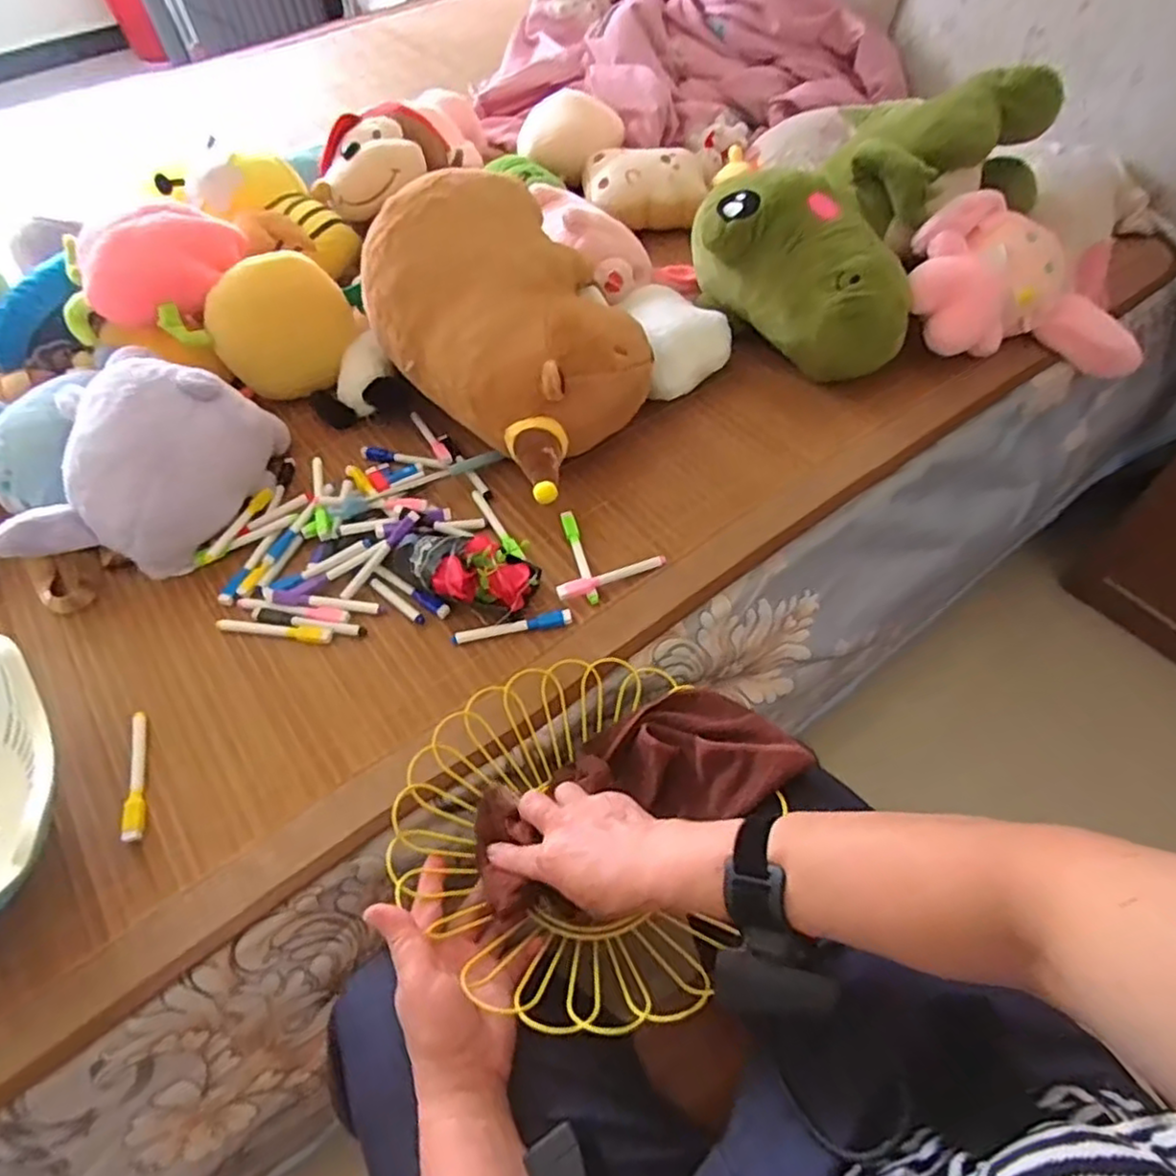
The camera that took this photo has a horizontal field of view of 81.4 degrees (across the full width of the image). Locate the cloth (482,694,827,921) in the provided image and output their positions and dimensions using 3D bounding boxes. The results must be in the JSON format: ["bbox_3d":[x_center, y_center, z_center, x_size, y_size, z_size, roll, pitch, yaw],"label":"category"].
[{"bbox_3d":[0.037,0.160,0.555,0.260,0.055,0.117,-20,56,-5],"label":"cloth"}]

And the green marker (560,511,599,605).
[{"bbox_3d":[-0.007,-0.032,0.683,0.014,0.012,0.113,-14,56,-7],"label":"green marker"}]

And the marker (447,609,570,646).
[{"bbox_3d":[-0.071,0.037,0.641,0.112,0.013,0.013,-10,55,-4],"label":"marker"}]

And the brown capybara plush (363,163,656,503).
[{"bbox_3d":[-0.071,-0.275,0.714,0.220,0.179,0.326,-37,62,-20],"label":"brown capybara plush"}]

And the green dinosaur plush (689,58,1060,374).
[{"bbox_3d":[0.336,-0.465,0.849,0.275,0.204,0.394,36,65,23],"label":"green dinosaur plush"}]

